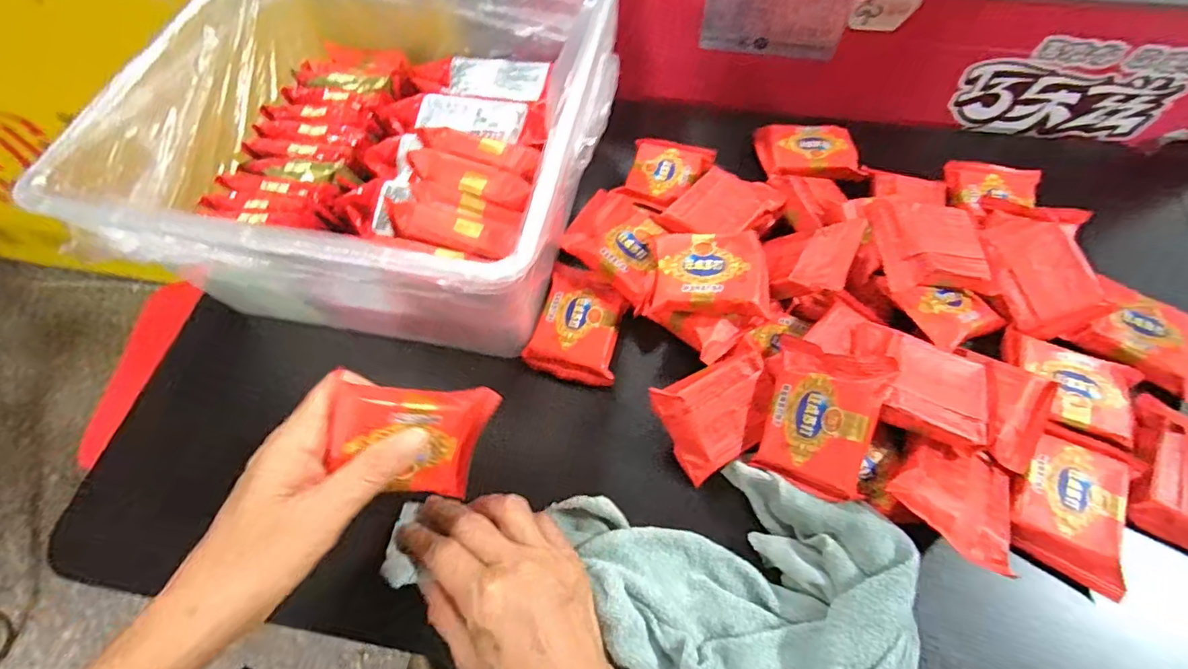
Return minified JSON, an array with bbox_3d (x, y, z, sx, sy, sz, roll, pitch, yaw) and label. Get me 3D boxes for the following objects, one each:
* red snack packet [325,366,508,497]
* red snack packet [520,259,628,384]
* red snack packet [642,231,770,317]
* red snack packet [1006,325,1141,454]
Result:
[{"bbox_3d":[-0.100,0.058,0.286,0.081,0.067,0.016,13,16,-35],"label":"red snack packet"},{"bbox_3d":[-0.009,-0.012,0.390,0.064,0.016,0.092,14,63,8],"label":"red snack packet"},{"bbox_3d":[0.081,-0.042,0.360,0.078,0.026,0.057,6,62,4],"label":"red snack packet"},{"bbox_3d":[0.321,0.033,0.349,0.078,0.016,0.065,21,64,12],"label":"red snack packet"}]

